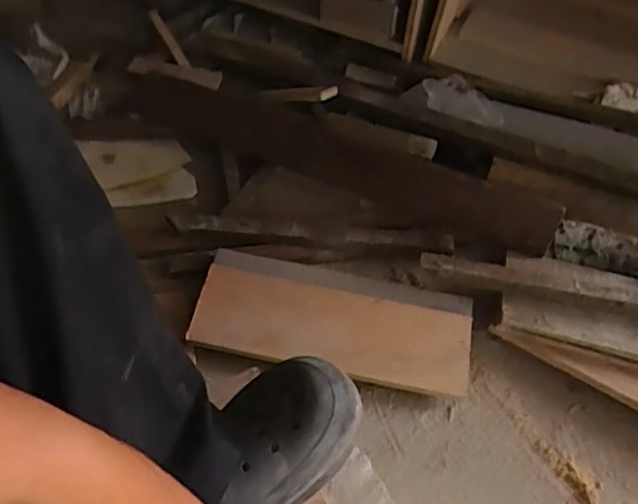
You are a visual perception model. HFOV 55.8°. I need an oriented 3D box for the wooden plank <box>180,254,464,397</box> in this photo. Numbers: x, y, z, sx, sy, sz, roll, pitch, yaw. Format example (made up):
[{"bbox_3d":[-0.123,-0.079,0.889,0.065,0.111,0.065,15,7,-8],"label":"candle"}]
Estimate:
[{"bbox_3d":[0.023,0.087,0.789,0.353,0.023,0.147,13,57,-1],"label":"wooden plank"}]

